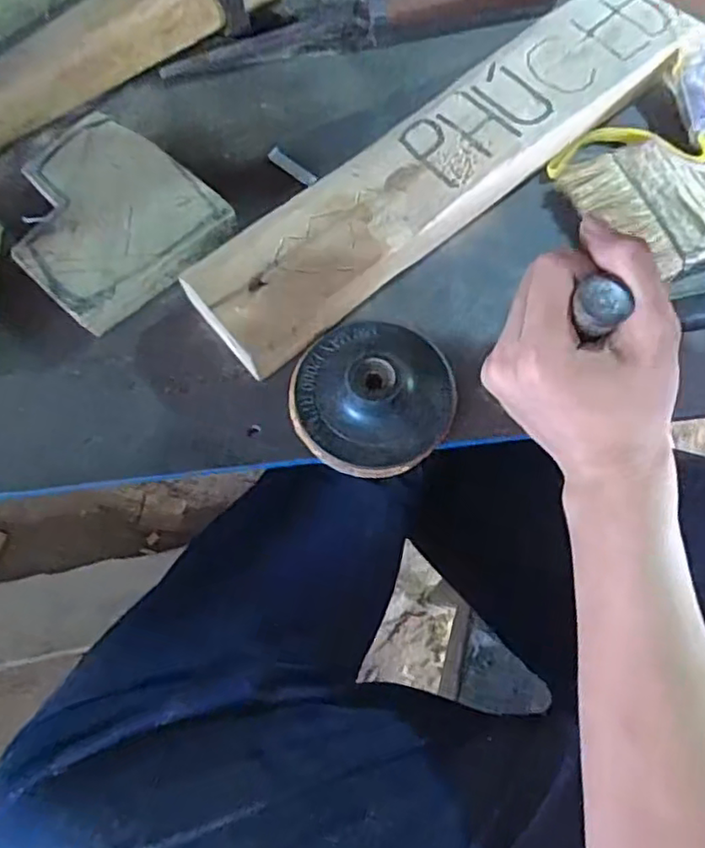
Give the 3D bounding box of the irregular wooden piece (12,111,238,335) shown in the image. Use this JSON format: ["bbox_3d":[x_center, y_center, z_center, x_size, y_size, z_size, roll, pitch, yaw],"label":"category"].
[{"bbox_3d":[-0.152,-0.128,0.393,0.109,0.026,0.123,-43,77,-10],"label":"irregular wooden piece"}]

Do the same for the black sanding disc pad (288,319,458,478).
[{"bbox_3d":[0.011,-0.019,0.352,0.087,0.028,0.090,43,79,13],"label":"black sanding disc pad"}]

